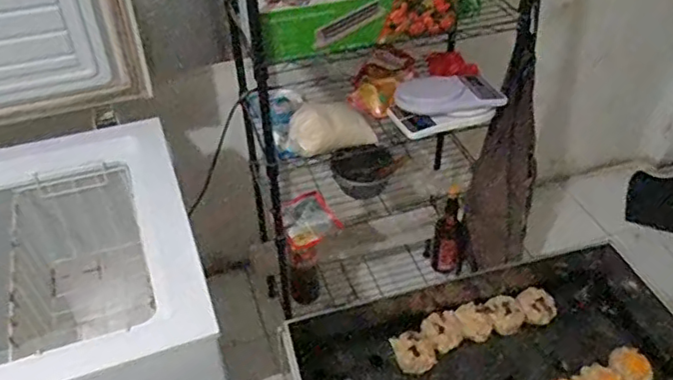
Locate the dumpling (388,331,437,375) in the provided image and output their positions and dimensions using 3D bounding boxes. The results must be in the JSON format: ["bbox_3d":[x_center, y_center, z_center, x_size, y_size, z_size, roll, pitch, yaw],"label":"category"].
[{"bbox_3d":[0.086,0.175,0.651,0.040,0.023,0.047,-19,46,-19],"label":"dumpling"}]

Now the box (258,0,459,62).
[{"bbox_3d":[0.034,-0.331,1.093,0.365,0.116,0.102,-12,44,-12],"label":"box"}]

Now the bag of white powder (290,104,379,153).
[{"bbox_3d":[-0.010,-0.124,1.200,0.170,0.094,0.087,-25,49,-24],"label":"bag of white powder"}]

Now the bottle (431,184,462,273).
[{"bbox_3d":[0.299,0.114,1.573,0.075,0.240,0.059,6,43,6],"label":"bottle"}]

